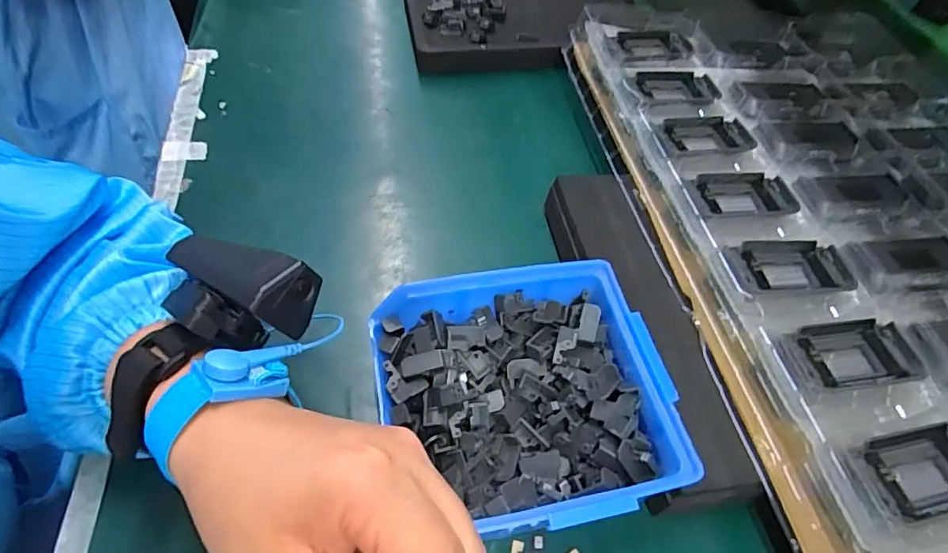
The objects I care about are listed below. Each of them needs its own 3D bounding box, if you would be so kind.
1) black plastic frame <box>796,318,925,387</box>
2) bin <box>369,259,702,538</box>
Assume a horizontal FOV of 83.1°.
[{"bbox_3d":[0.205,0.041,0.285,0.064,0.006,0.035,-3,54,-11],"label":"black plastic frame"},{"bbox_3d":[0.021,0.067,0.273,0.133,0.066,0.126,-7,55,-11],"label":"bin"}]

